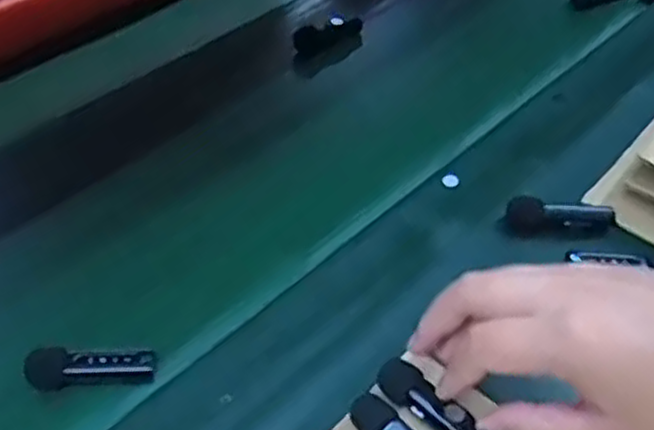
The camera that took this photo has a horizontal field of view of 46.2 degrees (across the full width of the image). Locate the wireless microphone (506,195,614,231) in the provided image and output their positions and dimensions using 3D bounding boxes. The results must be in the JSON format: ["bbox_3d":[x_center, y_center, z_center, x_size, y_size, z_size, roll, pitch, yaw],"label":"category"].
[{"bbox_3d":[0.143,0.002,0.470,0.064,0.018,0.017,6,44,7],"label":"wireless microphone"}]

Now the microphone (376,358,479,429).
[{"bbox_3d":[0.052,0.094,0.372,0.063,0.012,0.018,37,55,26],"label":"microphone"}]

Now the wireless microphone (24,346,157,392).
[{"bbox_3d":[-0.123,0.080,0.398,0.064,0.017,0.017,-2,44,-1],"label":"wireless microphone"}]

